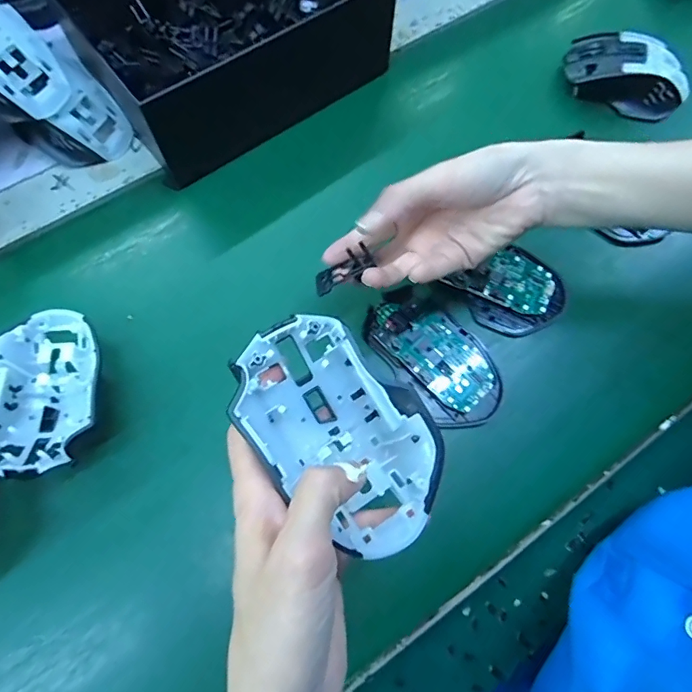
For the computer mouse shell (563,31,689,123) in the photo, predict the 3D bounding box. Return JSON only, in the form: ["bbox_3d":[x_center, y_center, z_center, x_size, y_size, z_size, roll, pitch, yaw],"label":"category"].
[{"bbox_3d":[0.256,-0.248,0.426,0.109,0.038,0.054,23,73,7],"label":"computer mouse shell"}]

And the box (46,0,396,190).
[{"bbox_3d":[-0.104,-0.282,0.405,0.226,0.083,0.198,-35,75,-12],"label":"box"}]

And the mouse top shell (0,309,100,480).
[{"bbox_3d":[-0.203,0.029,0.319,0.067,0.044,0.118,-14,72,-6],"label":"mouse top shell"}]

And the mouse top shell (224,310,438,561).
[{"bbox_3d":[-0.003,0.040,0.225,0.110,0.039,0.070,42,76,12],"label":"mouse top shell"}]

